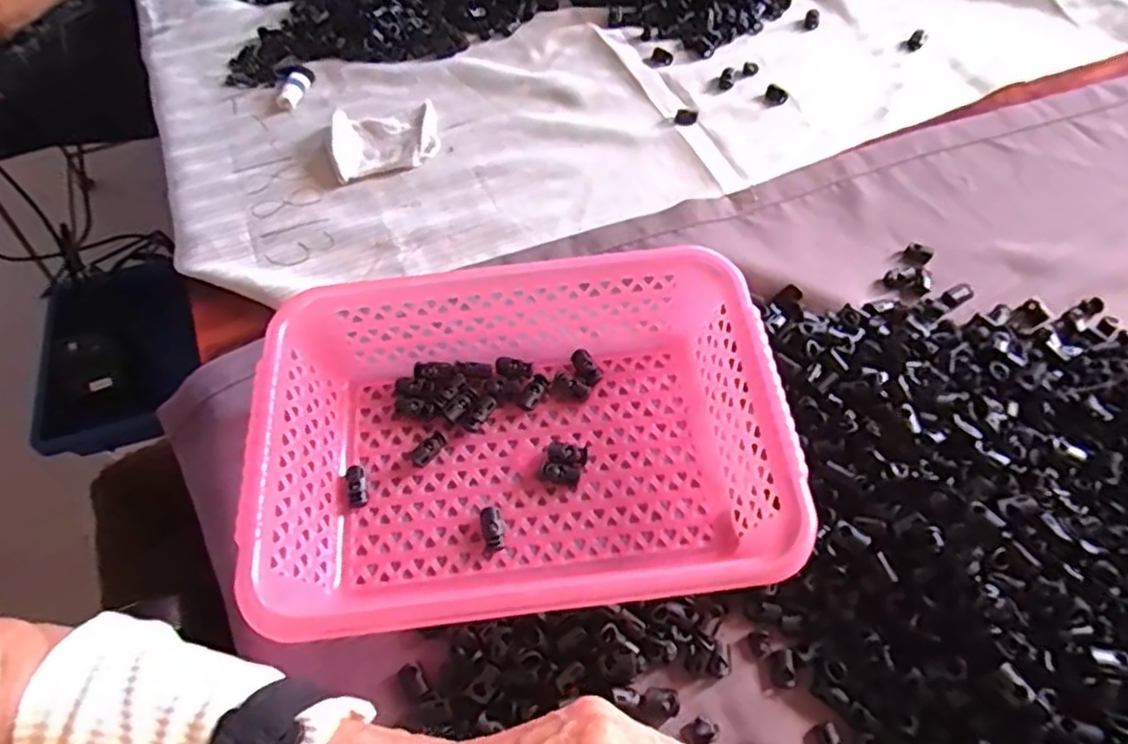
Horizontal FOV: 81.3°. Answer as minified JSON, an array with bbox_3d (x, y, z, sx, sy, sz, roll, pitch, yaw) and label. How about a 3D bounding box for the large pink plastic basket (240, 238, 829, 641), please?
[{"bbox_3d":[-0.026,0.044,0.416,0.304,0.077,0.214,-7,61,-2],"label":"large pink plastic basket"}]

